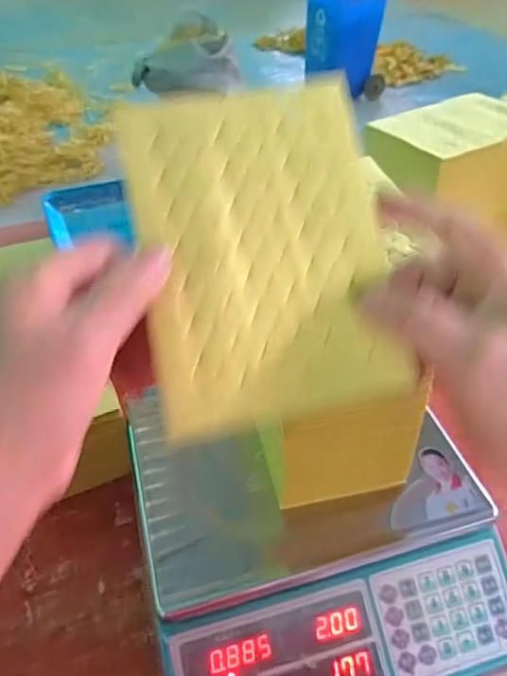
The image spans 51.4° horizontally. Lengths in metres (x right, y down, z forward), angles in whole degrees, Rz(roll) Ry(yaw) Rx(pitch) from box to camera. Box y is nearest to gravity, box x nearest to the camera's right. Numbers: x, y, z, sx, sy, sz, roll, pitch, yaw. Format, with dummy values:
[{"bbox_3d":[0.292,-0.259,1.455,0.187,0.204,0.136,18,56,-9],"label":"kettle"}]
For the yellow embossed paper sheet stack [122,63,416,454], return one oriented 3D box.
[{"bbox_3d":[0.005,-0.044,0.252,0.115,0.006,0.160,-10,83,-8],"label":"yellow embossed paper sheet stack"}]

